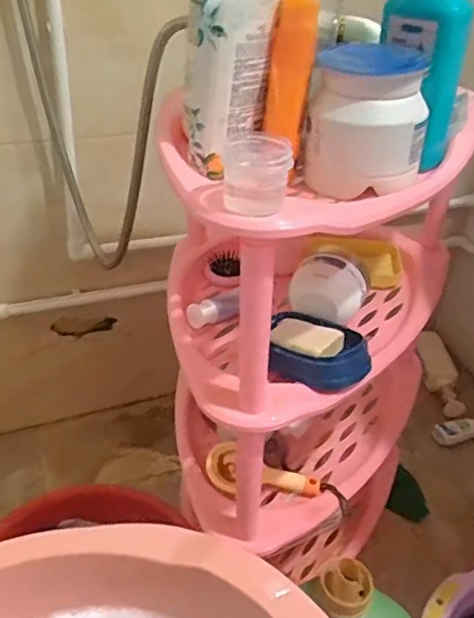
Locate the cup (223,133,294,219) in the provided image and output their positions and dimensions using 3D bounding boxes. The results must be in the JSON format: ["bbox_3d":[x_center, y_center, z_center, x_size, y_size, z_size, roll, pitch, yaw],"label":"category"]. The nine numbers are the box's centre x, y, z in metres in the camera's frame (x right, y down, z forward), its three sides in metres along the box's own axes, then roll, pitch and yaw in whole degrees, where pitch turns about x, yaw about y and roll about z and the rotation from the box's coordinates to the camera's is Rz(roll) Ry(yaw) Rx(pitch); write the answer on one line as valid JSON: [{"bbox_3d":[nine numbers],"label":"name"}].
[{"bbox_3d":[0.015,-0.105,0.463,0.050,0.049,0.045,4,37,0],"label":"cup"}]

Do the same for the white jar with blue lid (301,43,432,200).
[{"bbox_3d":[0.121,-0.176,0.558,0.112,0.118,0.109,10,37,8],"label":"white jar with blue lid"}]

